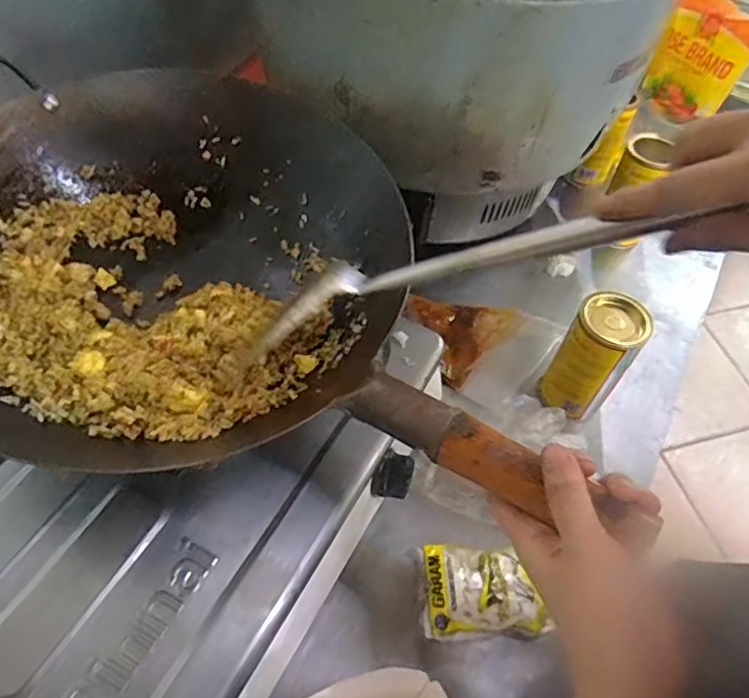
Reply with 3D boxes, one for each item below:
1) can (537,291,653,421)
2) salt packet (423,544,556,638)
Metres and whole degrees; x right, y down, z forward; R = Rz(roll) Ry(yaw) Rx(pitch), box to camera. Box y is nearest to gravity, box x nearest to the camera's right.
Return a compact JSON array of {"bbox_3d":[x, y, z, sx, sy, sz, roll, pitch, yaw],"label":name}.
[{"bbox_3d":[0.233,0.010,0.627,0.073,0.120,0.081,30,57,16],"label":"can"},{"bbox_3d":[0.099,0.216,0.531,0.108,0.023,0.076,4,53,-3],"label":"salt packet"}]

